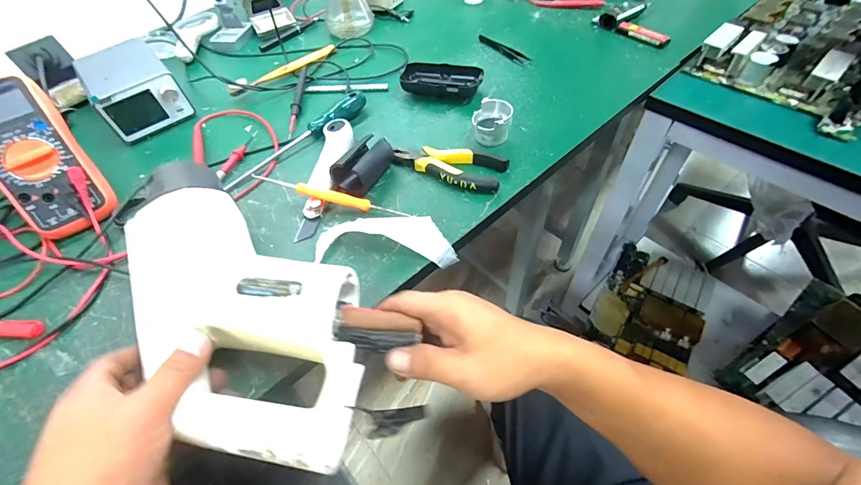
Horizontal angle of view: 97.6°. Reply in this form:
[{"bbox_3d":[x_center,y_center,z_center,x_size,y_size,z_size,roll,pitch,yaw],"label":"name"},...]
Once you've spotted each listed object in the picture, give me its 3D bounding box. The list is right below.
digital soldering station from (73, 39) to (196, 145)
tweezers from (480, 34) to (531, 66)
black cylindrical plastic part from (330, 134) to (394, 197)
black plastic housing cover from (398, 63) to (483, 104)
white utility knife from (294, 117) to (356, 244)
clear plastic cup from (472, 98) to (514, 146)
[{"bbox_3d":[-0.419,-0.221,0.532,0.093,0.064,0.164,-34,58,-19],"label":"digital soldering station"},{"bbox_3d":[0.111,-0.293,0.573,0.020,0.007,0.107,-28,56,-16],"label":"tweezers"},{"bbox_3d":[-0.073,-0.085,0.410,0.044,0.047,0.062,18,57,17],"label":"black cylindrical plastic part"},{"bbox_3d":[0.014,-0.217,0.514,0.109,0.026,0.056,16,57,16],"label":"black plastic housing cover"},{"bbox_3d":[-0.113,-0.076,0.421,0.037,0.019,0.168,0,54,4],"label":"white utility knife"},{"bbox_3d":[0.071,-0.139,0.436,0.044,0.040,0.040,-2,53,3],"label":"clear plastic cup"}]

